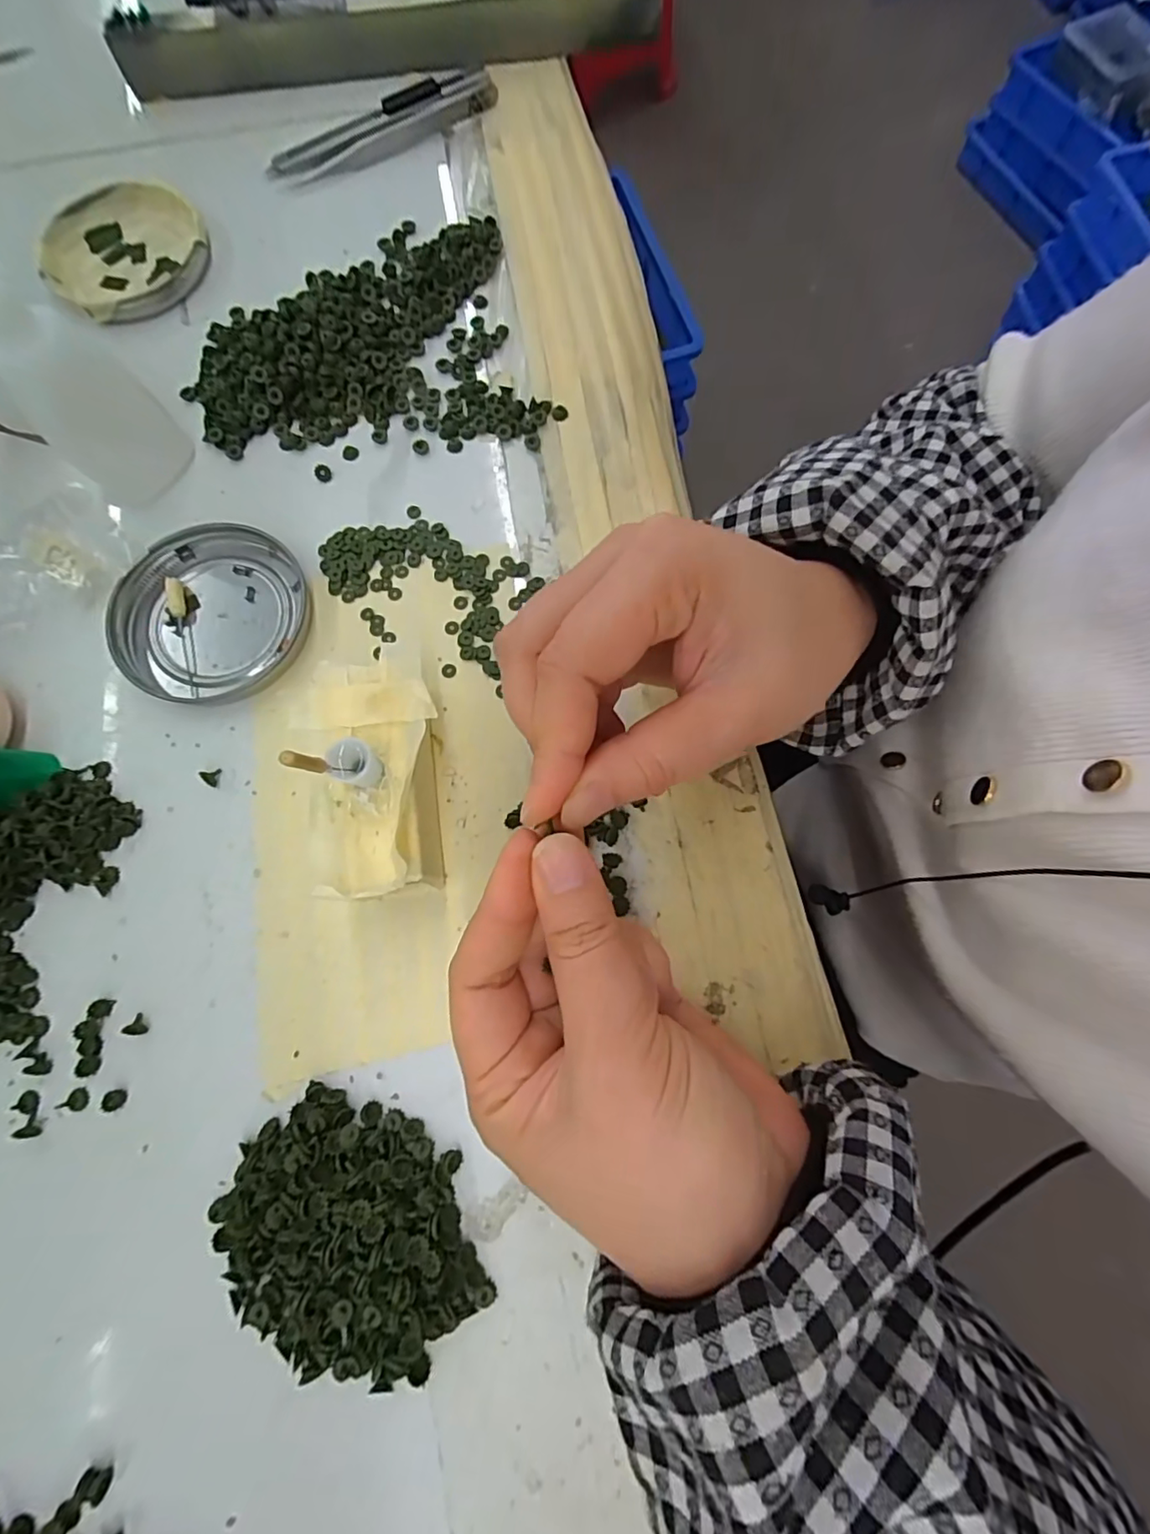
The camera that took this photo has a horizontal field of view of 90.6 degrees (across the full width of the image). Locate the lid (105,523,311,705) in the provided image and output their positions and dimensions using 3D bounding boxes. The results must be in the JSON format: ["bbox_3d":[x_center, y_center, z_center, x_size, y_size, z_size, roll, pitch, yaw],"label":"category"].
[{"bbox_3d":[-0.152,-0.065,0.236,0.079,0.012,0.074,0,76,0],"label":"lid"}]

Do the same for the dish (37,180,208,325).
[{"bbox_3d":[-0.227,-0.260,0.288,0.077,0.011,0.077,0,76,0],"label":"dish"}]

